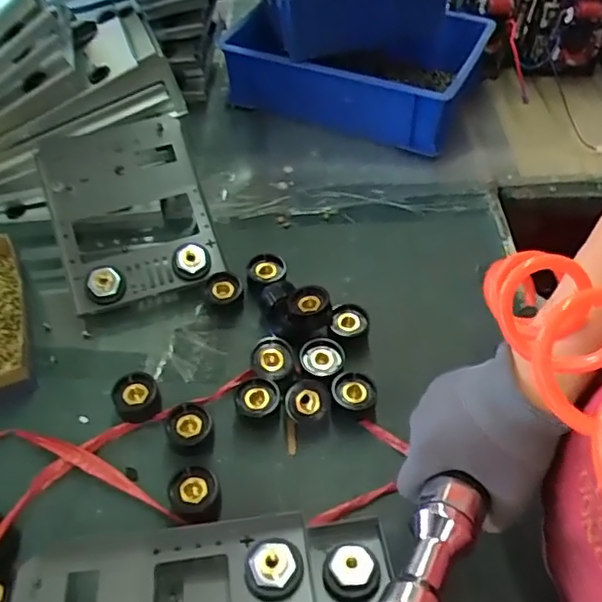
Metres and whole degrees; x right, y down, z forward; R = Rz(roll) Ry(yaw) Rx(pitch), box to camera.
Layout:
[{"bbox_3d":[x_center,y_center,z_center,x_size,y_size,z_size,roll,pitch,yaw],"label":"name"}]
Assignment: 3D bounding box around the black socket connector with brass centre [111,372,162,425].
[{"bbox_3d":[-0.138,0.085,0.515,0.036,0.029,0.035,-1,50,1],"label":"black socket connector with brass centre"}]

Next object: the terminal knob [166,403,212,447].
[{"bbox_3d":[-0.091,0.104,0.499,0.034,0.025,0.037,-6,50,-4],"label":"terminal knob"}]

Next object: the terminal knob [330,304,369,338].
[{"bbox_3d":[0.044,0.022,0.559,0.032,0.022,0.034,3,50,4],"label":"terminal knob"}]

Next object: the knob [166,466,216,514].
[{"bbox_3d":[-0.082,0.147,0.463,0.035,0.029,0.030,-11,51,-8],"label":"knob"}]

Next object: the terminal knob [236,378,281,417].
[{"bbox_3d":[-0.036,0.086,0.514,0.036,0.026,0.035,-1,50,1],"label":"terminal knob"}]

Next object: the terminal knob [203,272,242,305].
[{"bbox_3d":[-0.075,-0.006,0.587,0.034,0.029,0.034,-1,50,1],"label":"terminal knob"}]

